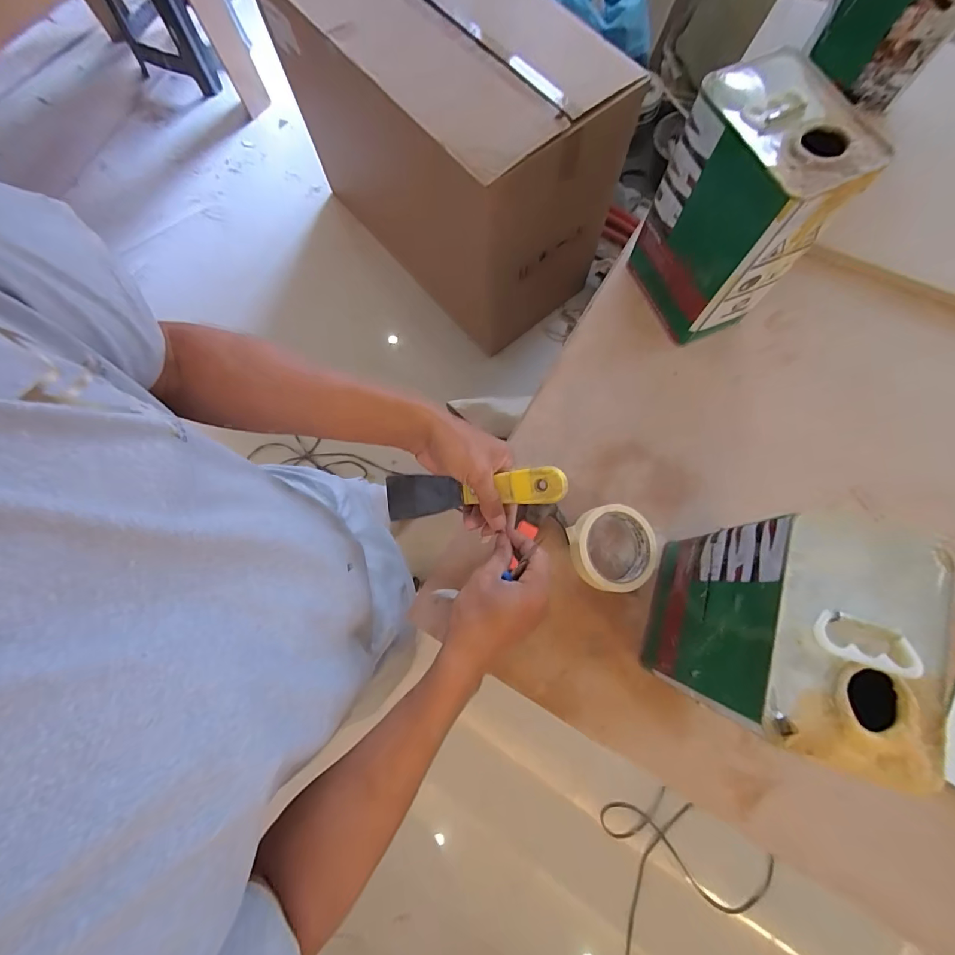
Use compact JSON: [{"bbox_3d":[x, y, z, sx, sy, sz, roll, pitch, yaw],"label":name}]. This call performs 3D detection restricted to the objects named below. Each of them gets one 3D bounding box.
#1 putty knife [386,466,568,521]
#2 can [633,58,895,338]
[{"bbox_3d":[-0.008,0.013,0.438,0.197,0.017,0.045,-7,94,27],"label":"putty knife"},{"bbox_3d":[0.281,-0.285,0.488,0.107,0.227,0.150,-21,76,-4],"label":"can"}]

